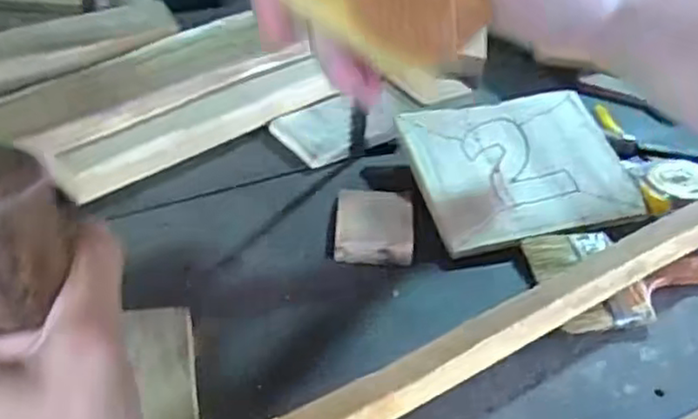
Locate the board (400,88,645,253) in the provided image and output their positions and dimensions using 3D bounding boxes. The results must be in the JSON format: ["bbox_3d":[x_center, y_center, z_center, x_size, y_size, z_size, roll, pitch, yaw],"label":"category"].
[{"bbox_3d":[0.146,-0.036,0.596,0.178,0.021,0.138,-10,60,-12],"label":"board"}]

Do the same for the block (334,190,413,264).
[{"bbox_3d":[0.020,0.011,0.556,0.060,0.013,0.076,4,41,-1],"label":"block"}]

